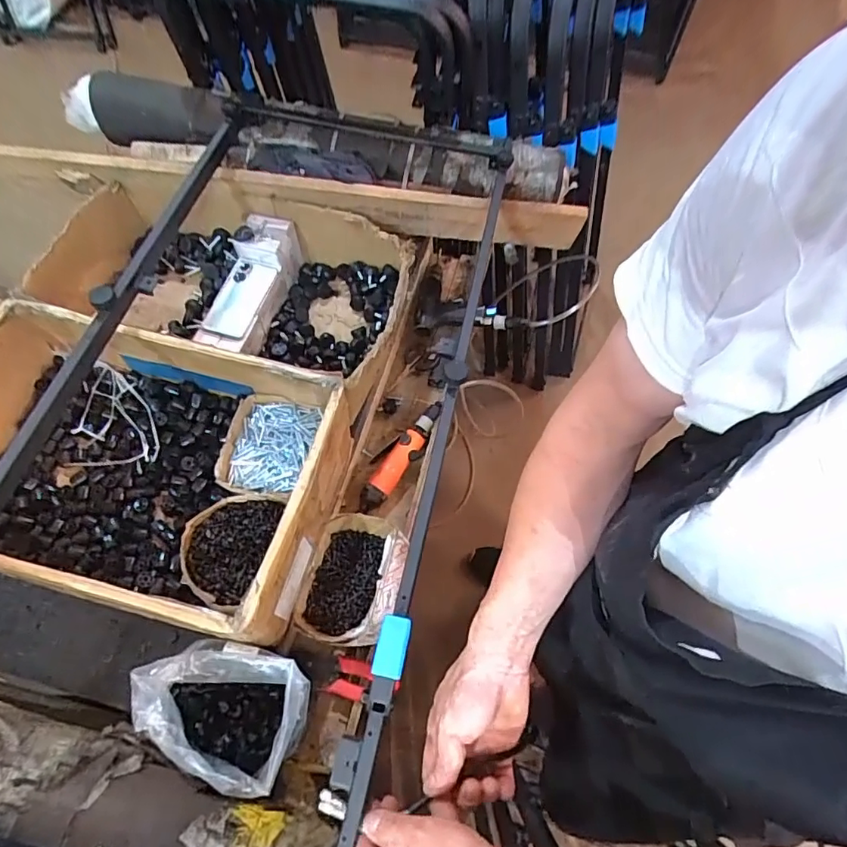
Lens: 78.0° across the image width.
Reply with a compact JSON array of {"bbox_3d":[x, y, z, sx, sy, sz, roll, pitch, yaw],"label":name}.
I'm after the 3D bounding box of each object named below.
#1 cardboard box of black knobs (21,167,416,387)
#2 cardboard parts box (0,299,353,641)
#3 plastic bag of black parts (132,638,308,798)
[{"bbox_3d":[-0.334,-0.258,0.939,0.614,0.165,0.335,11,62,3],"label":"cardboard box of black knobs"},{"bbox_3d":[-0.403,0.056,0.739,0.533,0.169,0.341,14,63,5],"label":"cardboard parts box"},{"bbox_3d":[-0.230,0.338,0.627,0.179,0.163,0.134,20,63,8],"label":"plastic bag of black parts"}]

